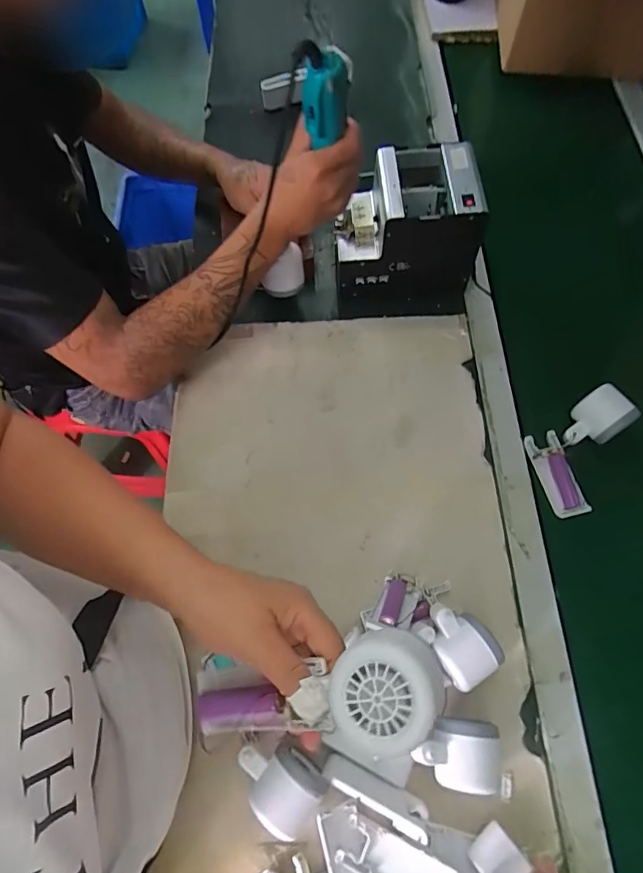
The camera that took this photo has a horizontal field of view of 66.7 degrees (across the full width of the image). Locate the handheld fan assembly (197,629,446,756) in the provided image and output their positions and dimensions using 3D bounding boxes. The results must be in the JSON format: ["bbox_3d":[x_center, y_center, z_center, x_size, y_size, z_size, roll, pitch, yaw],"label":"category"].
[{"bbox_3d":[-0.012,0.156,0.291,0.170,0.032,0.055,-26,61,32],"label":"handheld fan assembly"}]

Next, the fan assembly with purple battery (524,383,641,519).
[{"bbox_3d":[0.313,0.017,0.574,0.131,0.055,0.105,-27,68,-12],"label":"fan assembly with purple battery"}]

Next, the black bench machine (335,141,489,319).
[{"bbox_3d":[0.109,-0.271,0.653,0.178,0.148,0.146,-1,65,0],"label":"black bench machine"}]

